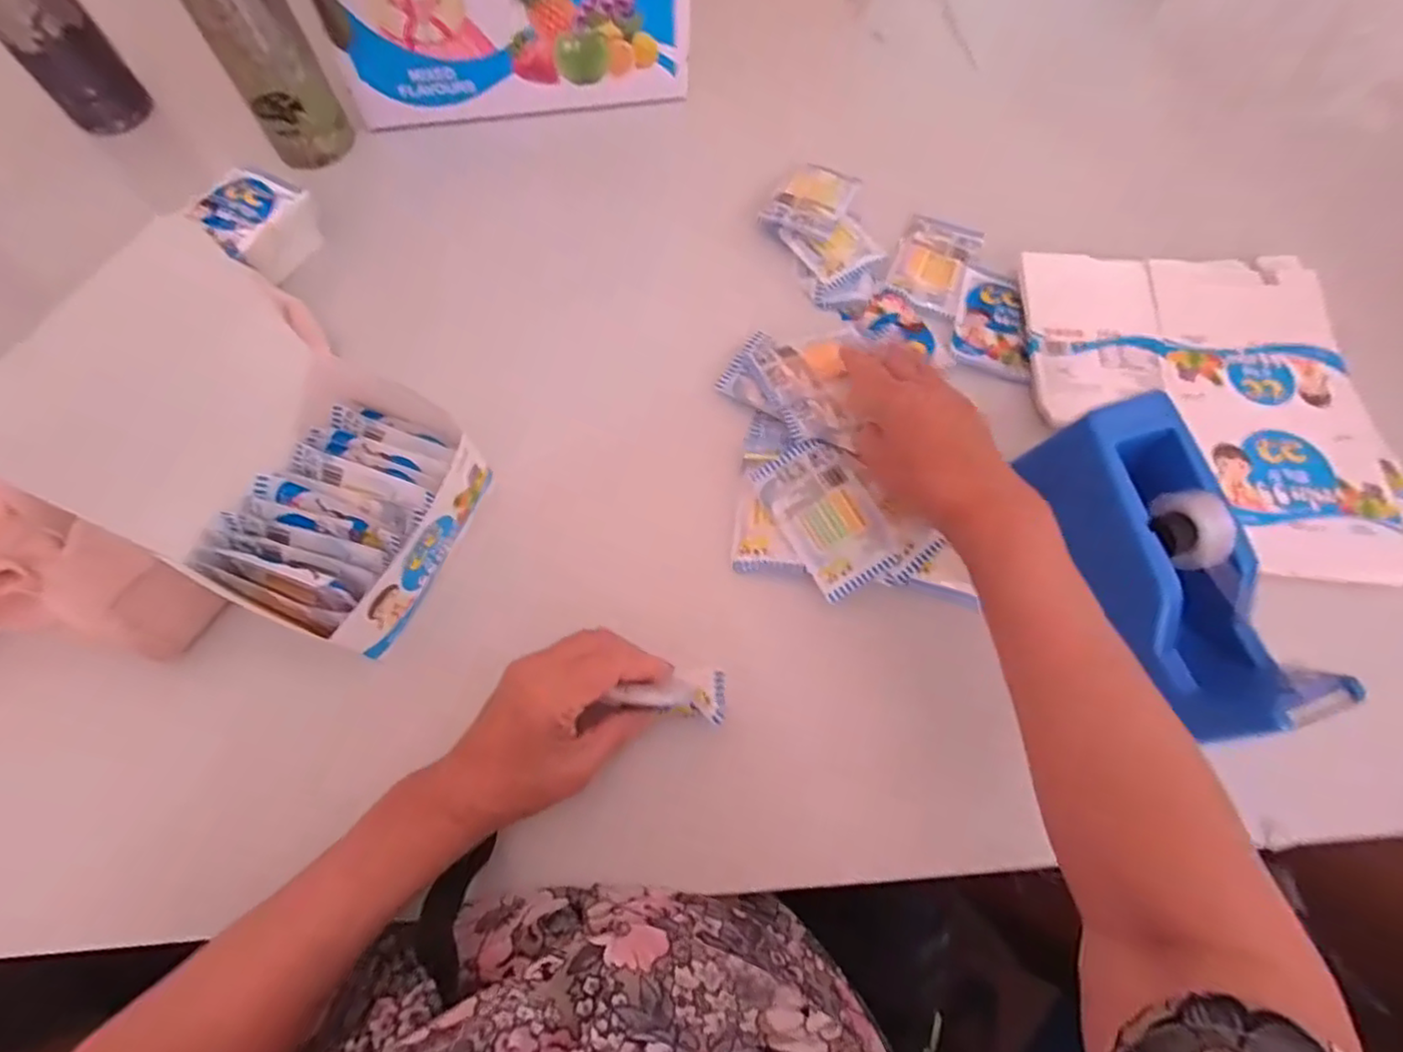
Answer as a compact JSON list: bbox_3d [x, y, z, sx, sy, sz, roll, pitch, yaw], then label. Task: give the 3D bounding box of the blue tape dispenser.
[{"bbox_3d":[0.269,0.025,0.382,0.072,0.081,0.186,-19,70,-10],"label":"blue tape dispenser"}]

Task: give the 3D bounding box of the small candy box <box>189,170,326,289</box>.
[{"bbox_3d":[-0.346,-0.231,0.500,0.059,0.046,0.080,25,69,8],"label":"small candy box"}]

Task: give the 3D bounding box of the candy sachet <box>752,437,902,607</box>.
[{"bbox_3d":[0.086,-0.010,0.425,0.065,0.004,0.100,-26,71,-12],"label":"candy sachet"}]

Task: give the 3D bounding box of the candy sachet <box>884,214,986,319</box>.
[{"bbox_3d":[0.197,-0.225,0.537,0.063,0.007,0.100,24,69,7],"label":"candy sachet"}]

